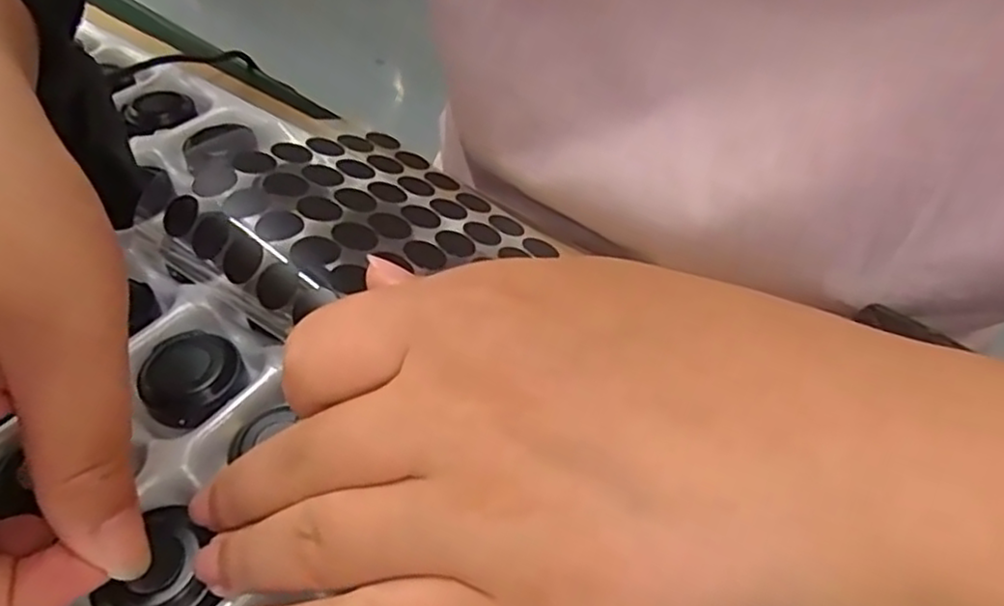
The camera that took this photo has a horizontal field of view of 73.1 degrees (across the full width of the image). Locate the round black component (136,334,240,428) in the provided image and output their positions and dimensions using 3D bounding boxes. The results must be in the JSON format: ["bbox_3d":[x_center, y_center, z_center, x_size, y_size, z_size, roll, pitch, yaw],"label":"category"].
[{"bbox_3d":[-0.093,0.022,0.203,0.027,0.007,0.029,-25,52,-25],"label":"round black component"}]

